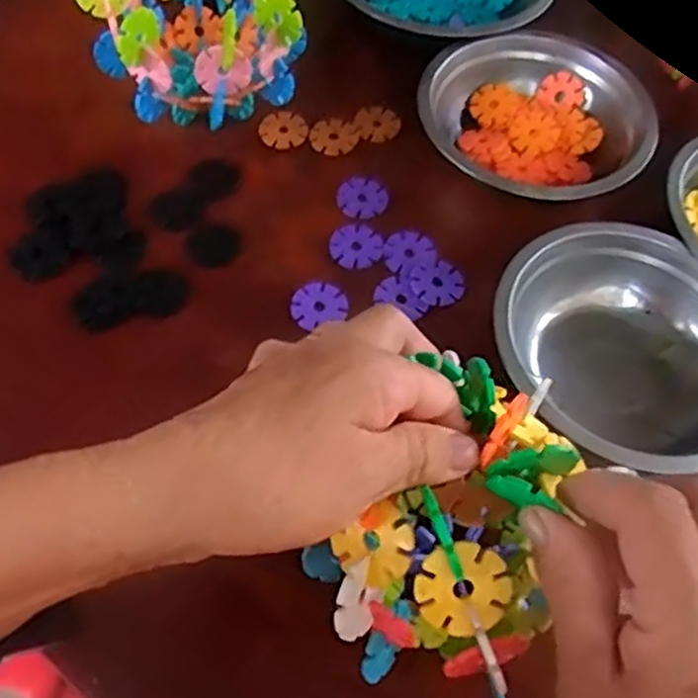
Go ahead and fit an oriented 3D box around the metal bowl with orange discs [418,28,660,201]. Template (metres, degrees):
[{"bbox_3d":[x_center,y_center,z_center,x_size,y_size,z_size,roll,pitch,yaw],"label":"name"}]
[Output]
[{"bbox_3d":[0.118,-0.146,0.466,0.141,0.048,0.119,32,63,14],"label":"metal bowl with orange discs"}]

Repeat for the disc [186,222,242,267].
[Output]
[{"bbox_3d":[-0.082,-0.064,0.441,0.031,0.004,0.029,2,60,-3],"label":"disc"}]

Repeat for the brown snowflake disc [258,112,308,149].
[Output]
[{"bbox_3d":[-0.044,-0.146,0.486,0.033,0.005,0.029,-23,65,-16],"label":"brown snowflake disc"}]

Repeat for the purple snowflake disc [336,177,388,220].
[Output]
[{"bbox_3d":[0.008,-0.095,0.458,0.031,0.004,0.032,2,60,-3],"label":"purple snowflake disc"}]

